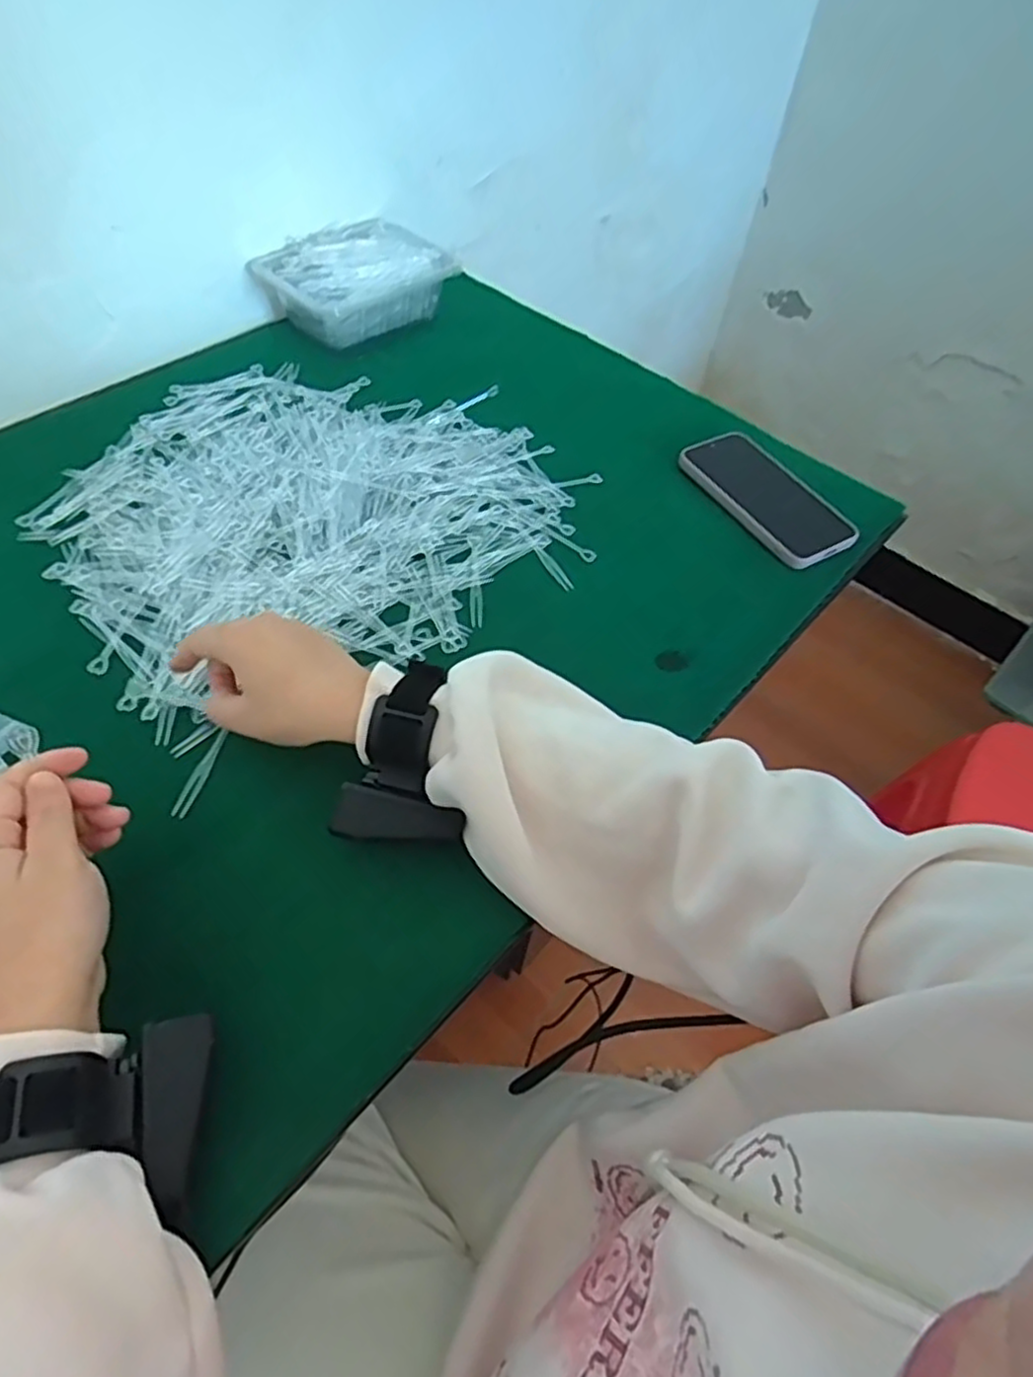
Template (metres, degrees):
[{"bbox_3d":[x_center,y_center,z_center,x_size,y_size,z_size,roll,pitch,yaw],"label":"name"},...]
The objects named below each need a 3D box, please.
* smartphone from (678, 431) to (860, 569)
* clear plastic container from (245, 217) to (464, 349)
[{"bbox_3d":[0.215,-0.168,0.623,0.077,0.014,0.155,-26,62,-22],"label":"smartphone"},{"bbox_3d":[-0.160,-0.418,0.744,0.124,0.063,0.177,39,60,22],"label":"clear plastic container"}]

